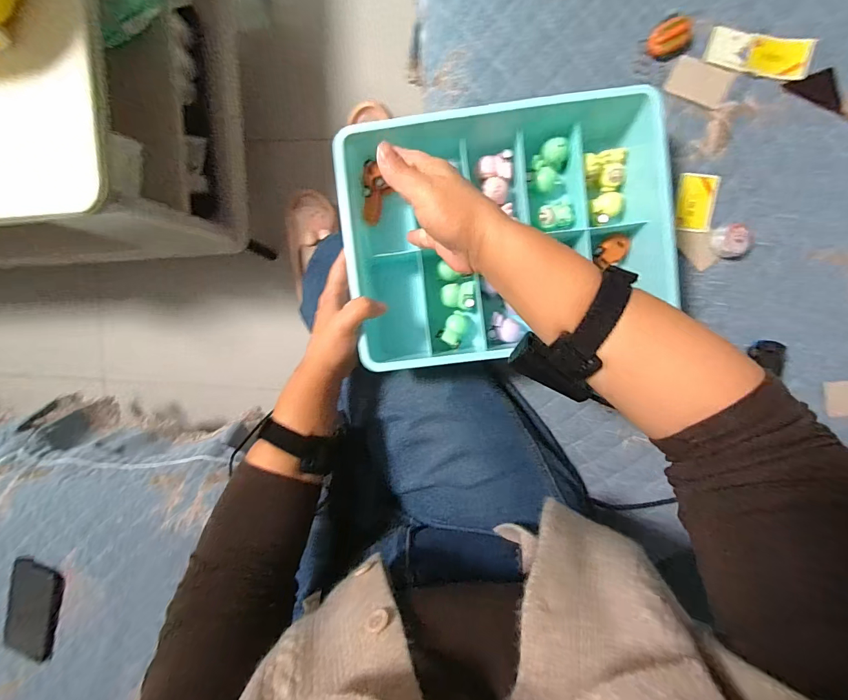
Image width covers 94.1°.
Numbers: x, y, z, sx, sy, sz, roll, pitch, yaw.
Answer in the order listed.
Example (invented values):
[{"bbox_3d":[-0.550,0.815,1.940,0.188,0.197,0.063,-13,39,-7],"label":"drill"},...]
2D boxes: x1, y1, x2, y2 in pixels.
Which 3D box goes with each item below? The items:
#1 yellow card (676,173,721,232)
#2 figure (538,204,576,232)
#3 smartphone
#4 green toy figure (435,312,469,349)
[{"bbox_3d":[0.292,-0.157,0.422,0.041,0.008,0.056,8,104,6],"label":"yellow card"},{"bbox_3d":[0.143,-0.142,0.430,0.037,0.029,0.026,-1,96,6],"label":"figure"},{"bbox_3d":[-0.578,0.386,0.583,0.078,0.006,0.165,20,99,-3],"label":"smartphone"},{"bbox_3d":[0.034,-0.025,0.437,0.026,0.022,0.036,31,98,2],"label":"green toy figure"}]

